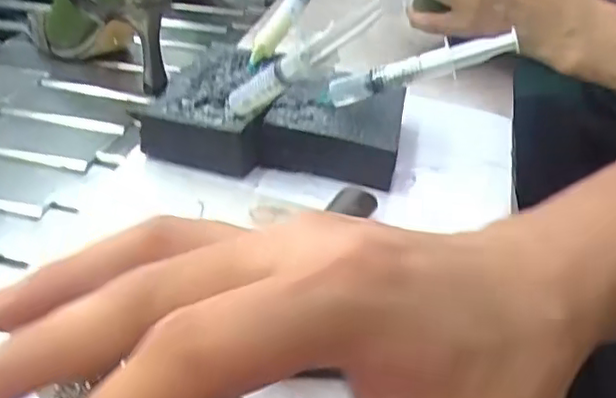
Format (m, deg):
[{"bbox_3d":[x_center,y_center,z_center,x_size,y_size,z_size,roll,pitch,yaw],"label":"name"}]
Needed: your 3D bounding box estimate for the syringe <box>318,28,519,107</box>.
[{"bbox_3d":[0.068,-0.083,0.413,0.125,0.020,0.016,-14,26,16],"label":"syringe"}]

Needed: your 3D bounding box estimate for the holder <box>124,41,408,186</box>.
[{"bbox_3d":[-0.014,-0.058,0.447,0.164,0.038,0.124,14,36,15],"label":"holder"}]

